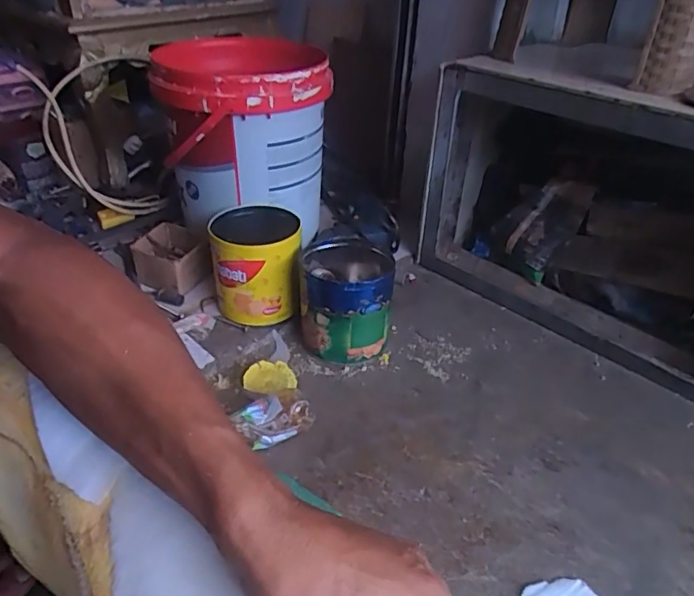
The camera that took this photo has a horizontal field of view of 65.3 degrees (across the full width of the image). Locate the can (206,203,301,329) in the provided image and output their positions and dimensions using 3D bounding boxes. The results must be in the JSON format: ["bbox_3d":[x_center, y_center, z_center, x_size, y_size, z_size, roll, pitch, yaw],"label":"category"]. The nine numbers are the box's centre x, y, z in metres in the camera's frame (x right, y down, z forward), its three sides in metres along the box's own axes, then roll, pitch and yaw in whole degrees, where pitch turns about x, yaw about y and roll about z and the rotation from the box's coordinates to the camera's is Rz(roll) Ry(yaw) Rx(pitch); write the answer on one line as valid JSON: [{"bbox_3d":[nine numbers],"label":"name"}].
[{"bbox_3d":[-0.155,-0.059,0.931,0.144,0.155,0.146,1,36,-2],"label":"can"}]

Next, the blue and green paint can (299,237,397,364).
[{"bbox_3d":[-0.003,0.002,0.901,0.153,0.149,0.163,-1,36,-6],"label":"blue and green paint can"}]

